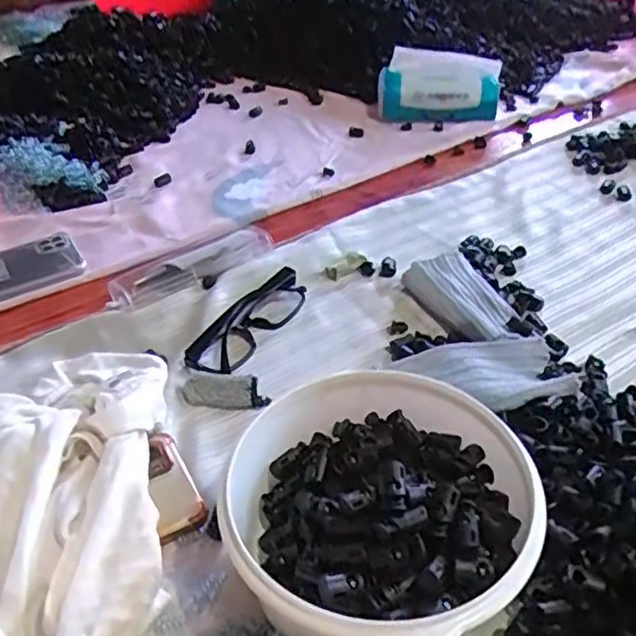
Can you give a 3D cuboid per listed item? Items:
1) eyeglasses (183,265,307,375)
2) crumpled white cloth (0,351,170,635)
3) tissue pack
[{"bbox_3d":[-0.056,0.002,0.542,0.034,0.024,0.129,20,43,28],"label":"eyeglasses"},{"bbox_3d":[-0.156,0.103,0.406,0.241,0.045,0.193,29,48,35],"label":"crumpled white cloth"},{"bbox_3d":[0.171,-0.321,0.923,0.165,0.082,0.077,5,38,11],"label":"tissue pack"}]

